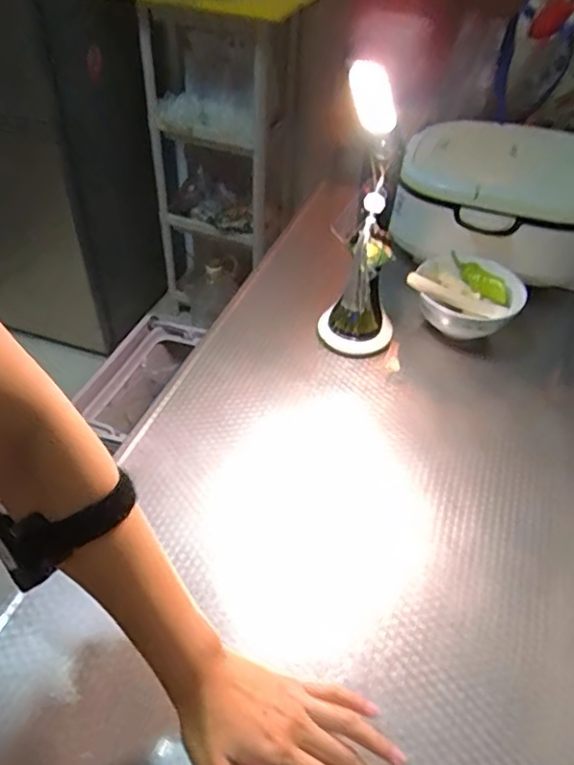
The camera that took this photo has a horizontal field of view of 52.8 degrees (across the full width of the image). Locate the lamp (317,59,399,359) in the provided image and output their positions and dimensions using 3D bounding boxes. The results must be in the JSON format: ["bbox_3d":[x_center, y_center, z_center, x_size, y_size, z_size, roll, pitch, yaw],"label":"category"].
[{"bbox_3d":[0.107,-0.196,0.784,0.110,0.340,0.108,9,44,7],"label":"lamp"}]

